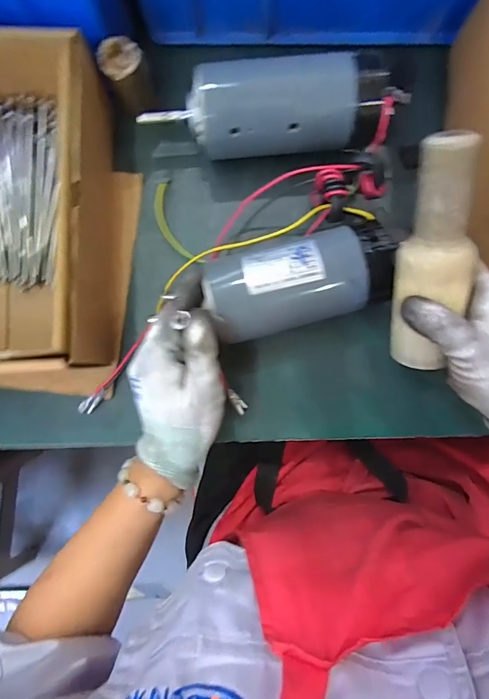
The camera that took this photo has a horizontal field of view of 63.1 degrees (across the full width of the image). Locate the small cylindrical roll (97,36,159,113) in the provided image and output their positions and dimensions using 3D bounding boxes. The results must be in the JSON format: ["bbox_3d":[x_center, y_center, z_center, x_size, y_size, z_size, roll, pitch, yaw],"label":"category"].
[{"bbox_3d":[-0.104,-0.245,0.361,0.036,0.061,0.029,-27,88,-1],"label":"small cylindrical roll"}]

